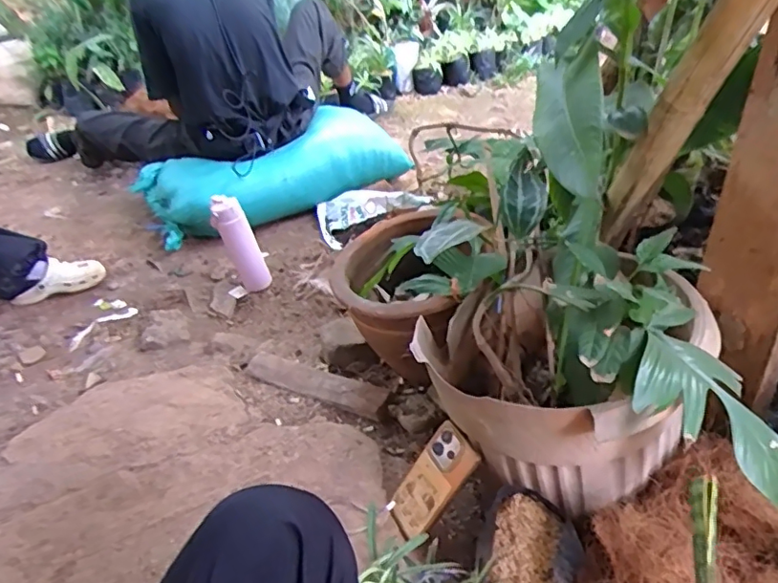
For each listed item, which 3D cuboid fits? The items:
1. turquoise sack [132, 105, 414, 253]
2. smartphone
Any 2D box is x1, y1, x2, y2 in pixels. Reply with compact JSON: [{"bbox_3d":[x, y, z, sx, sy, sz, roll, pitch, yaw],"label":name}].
[{"bbox_3d":[-0.367,-0.387,1.790,0.806,0.190,0.331,-18,38,-16],"label":"turquoise sack"},{"bbox_3d":[0.058,0.258,0.772,0.016,0.160,0.080,19,21,-42],"label":"smartphone"}]

